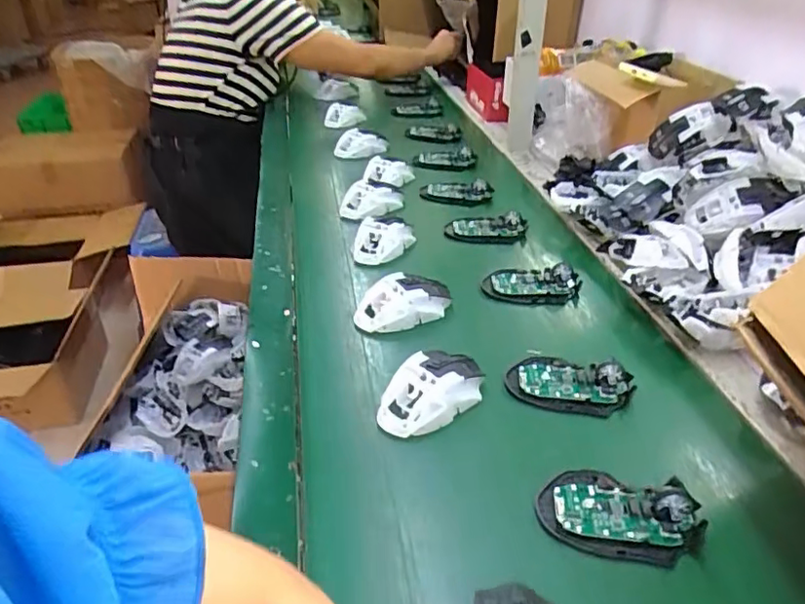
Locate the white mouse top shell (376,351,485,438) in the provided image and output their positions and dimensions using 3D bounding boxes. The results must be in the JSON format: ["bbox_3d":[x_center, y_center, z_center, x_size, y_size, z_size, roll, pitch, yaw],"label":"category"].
[{"bbox_3d":[0.027,0.082,0.550,0.113,0.040,0.062,-25,40,-33],"label":"white mouse top shell"}]

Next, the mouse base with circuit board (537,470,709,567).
[{"bbox_3d":[0.164,0.154,0.441,0.113,0.024,0.067,10,35,16],"label":"mouse base with circuit board"}]

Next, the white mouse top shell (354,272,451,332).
[{"bbox_3d":[0.001,0.001,0.672,0.110,0.043,0.059,-13,35,-19],"label":"white mouse top shell"}]

